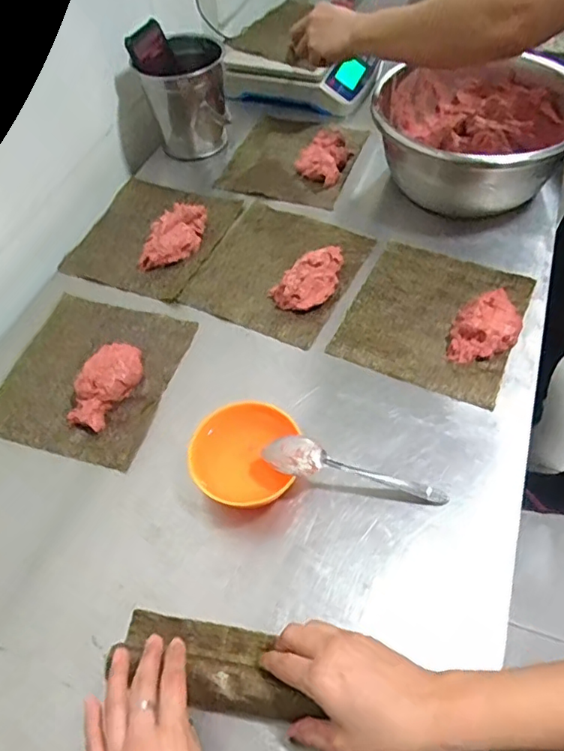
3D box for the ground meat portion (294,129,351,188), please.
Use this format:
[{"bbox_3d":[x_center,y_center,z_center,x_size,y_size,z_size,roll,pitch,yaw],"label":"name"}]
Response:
[{"bbox_3d":[0.060,-0.324,0.826,0.077,0.035,0.100,2,54,7],"label":"ground meat portion"}]

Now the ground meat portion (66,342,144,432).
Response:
[{"bbox_3d":[-0.191,0.006,0.605,0.064,0.037,0.104,6,55,10],"label":"ground meat portion"}]

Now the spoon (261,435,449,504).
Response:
[{"bbox_3d":[0.068,0.092,0.514,0.172,0.021,0.039,18,56,-4],"label":"spoon"}]

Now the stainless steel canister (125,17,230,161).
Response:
[{"bbox_3d":[-0.141,-0.431,0.849,0.109,0.153,0.124,-4,54,2],"label":"stainless steel canister"}]

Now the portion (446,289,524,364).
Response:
[{"bbox_3d":[0.225,-0.054,0.612,0.069,0.037,0.090,19,58,18],"label":"portion"}]

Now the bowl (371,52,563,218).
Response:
[{"bbox_3d":[0.259,-0.319,0.753,0.257,0.124,0.259,-3,54,3],"label":"bowl"}]

